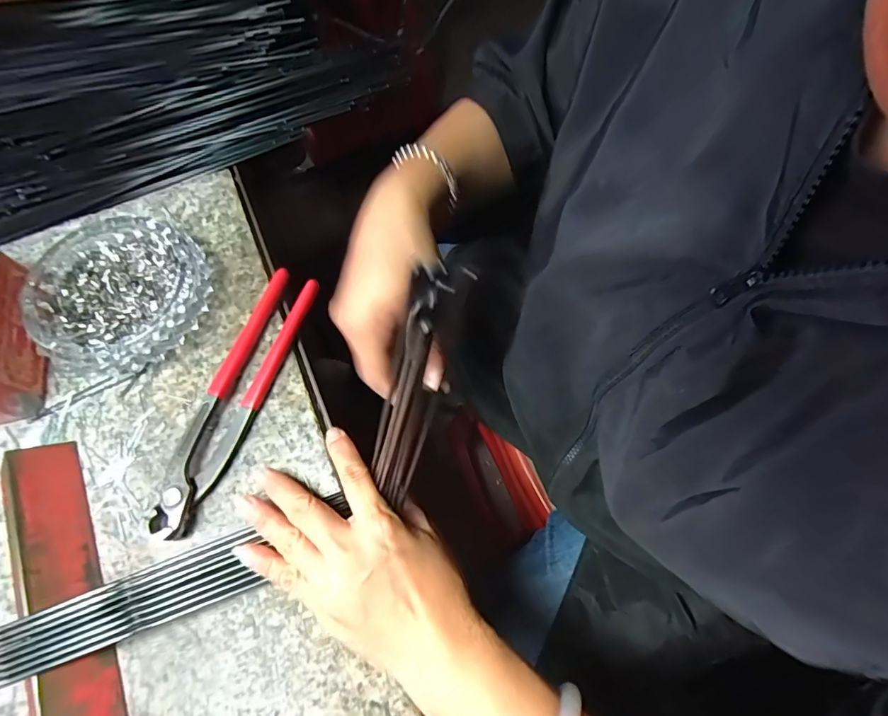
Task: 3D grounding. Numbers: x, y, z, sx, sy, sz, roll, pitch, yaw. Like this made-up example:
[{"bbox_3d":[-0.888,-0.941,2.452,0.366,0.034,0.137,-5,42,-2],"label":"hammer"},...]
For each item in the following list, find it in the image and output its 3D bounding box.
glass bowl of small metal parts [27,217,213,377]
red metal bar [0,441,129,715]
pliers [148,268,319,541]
[{"bbox_3d":[-0.240,-0.053,0.344,0.117,0.031,0.130,-30,71,-8],"label":"glass bowl of small metal parts"},{"bbox_3d":[-0.219,0.157,0.268,0.035,0.028,0.229,-24,70,-6],"label":"red metal bar"},{"bbox_3d":[-0.148,0.022,0.322,0.038,0.017,0.192,20,72,10],"label":"pliers"}]

